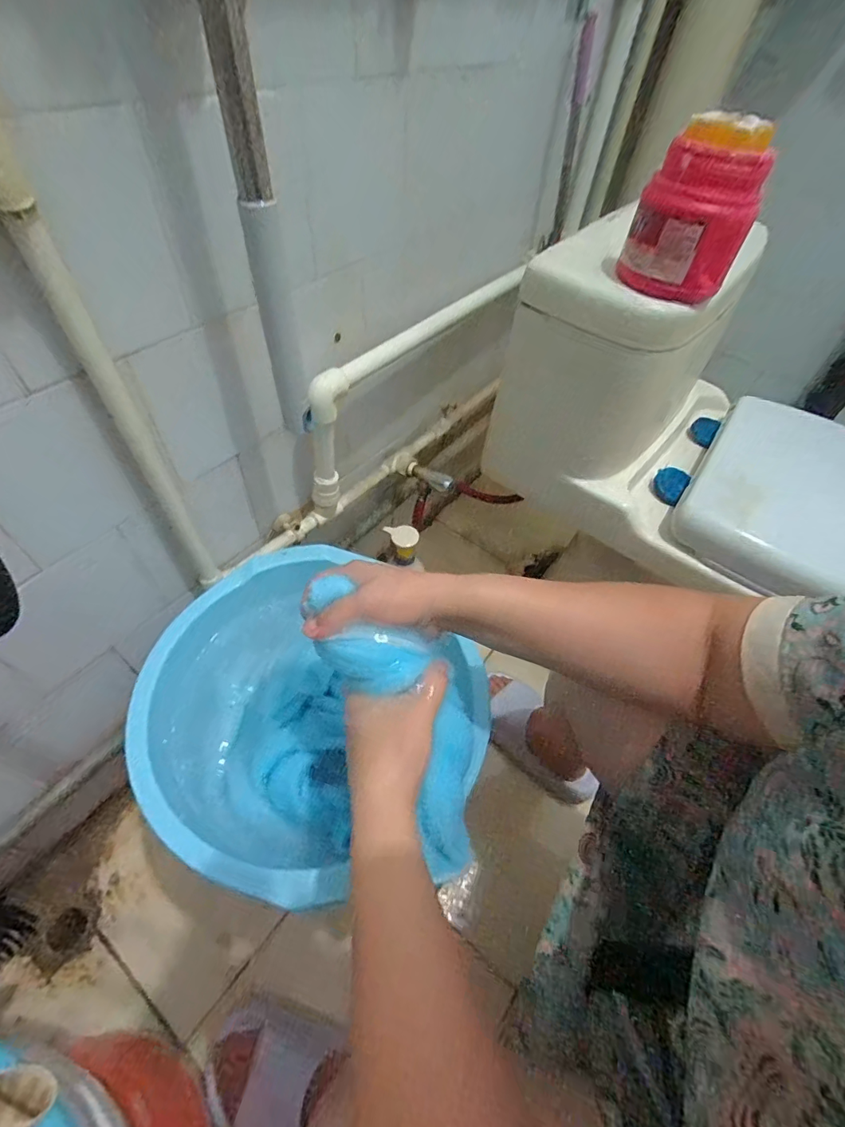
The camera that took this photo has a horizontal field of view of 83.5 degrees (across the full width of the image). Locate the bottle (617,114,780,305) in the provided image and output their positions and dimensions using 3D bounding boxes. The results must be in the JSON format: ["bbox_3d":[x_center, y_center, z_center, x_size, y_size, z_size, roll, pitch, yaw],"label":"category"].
[{"bbox_3d":[0.249,-0.317,0.431,0.093,0.127,0.081,28,55,15],"label":"bottle"}]

